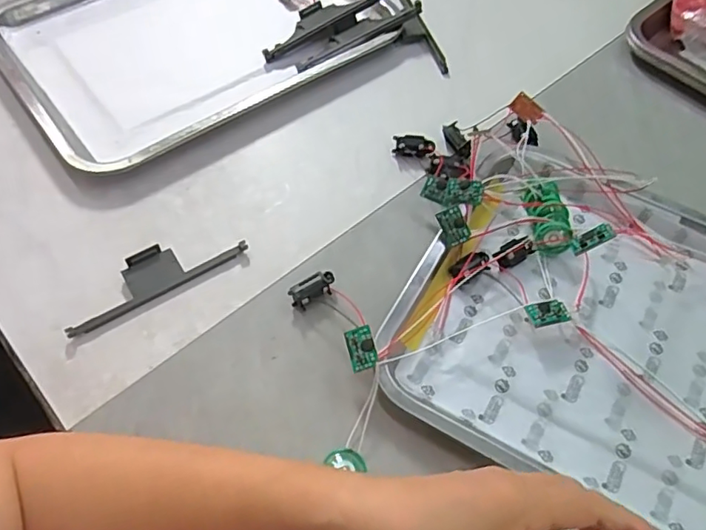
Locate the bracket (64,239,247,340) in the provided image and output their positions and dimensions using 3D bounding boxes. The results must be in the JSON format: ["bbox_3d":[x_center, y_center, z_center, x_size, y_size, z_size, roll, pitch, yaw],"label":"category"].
[{"bbox_3d":[-0.148,0.006,0.426,0.136,0.013,0.034,-28,63,-18],"label":"bracket"}]

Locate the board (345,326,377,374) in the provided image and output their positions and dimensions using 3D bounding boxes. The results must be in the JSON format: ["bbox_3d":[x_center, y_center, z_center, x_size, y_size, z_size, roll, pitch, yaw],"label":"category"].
[{"bbox_3d":[0.005,0.055,0.377,0.018,0.004,0.028,-17,66,2],"label":"board"}]

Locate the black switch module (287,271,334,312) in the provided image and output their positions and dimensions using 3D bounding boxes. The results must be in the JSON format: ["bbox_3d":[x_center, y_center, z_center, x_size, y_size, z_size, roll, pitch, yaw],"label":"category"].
[{"bbox_3d":[-0.029,0.019,0.423,0.035,0.015,0.016,-28,63,-18],"label":"black switch module"}]

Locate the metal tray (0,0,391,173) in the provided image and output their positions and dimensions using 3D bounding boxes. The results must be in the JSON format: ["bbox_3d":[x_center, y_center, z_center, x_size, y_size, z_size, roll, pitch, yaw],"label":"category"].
[{"bbox_3d":[-0.154,-0.236,0.569,0.347,0.024,0.257,-34,65,-21],"label":"metal tray"}]

